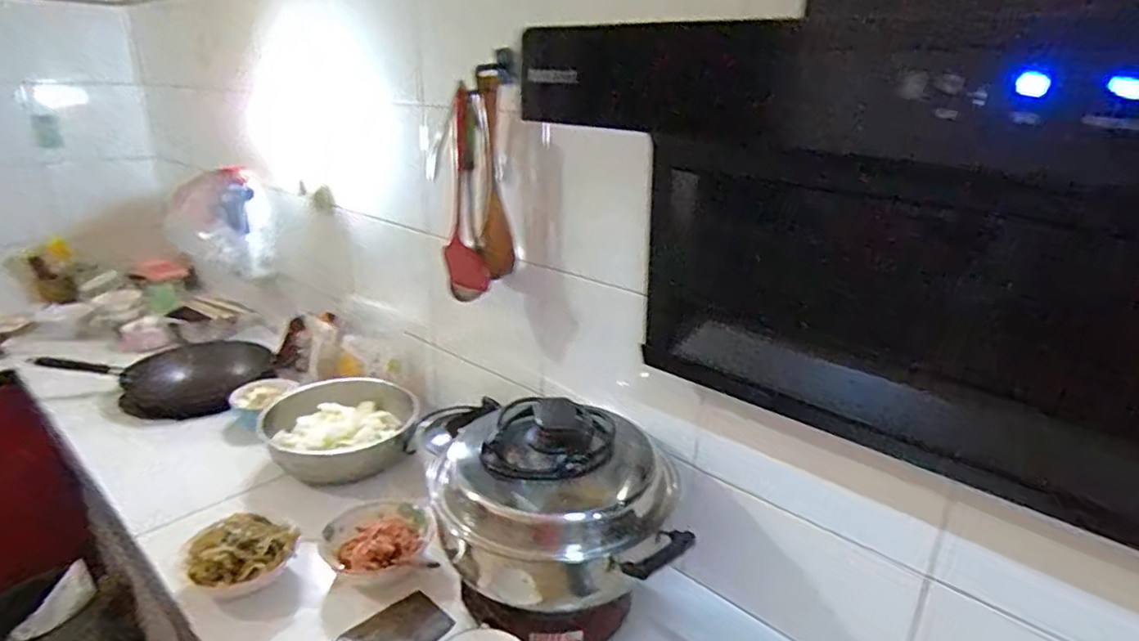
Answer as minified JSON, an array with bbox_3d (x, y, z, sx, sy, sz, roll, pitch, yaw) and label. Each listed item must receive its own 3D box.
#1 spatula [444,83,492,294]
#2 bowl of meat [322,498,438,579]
[{"bbox_3d":[-0.174,-0.202,1.072,0.077,0.334,0.049,-1,21,-6],"label":"spatula"},{"bbox_3d":[-0.313,0.368,1.068,0.169,0.053,0.184,1,21,-1],"label":"bowl of meat"}]

